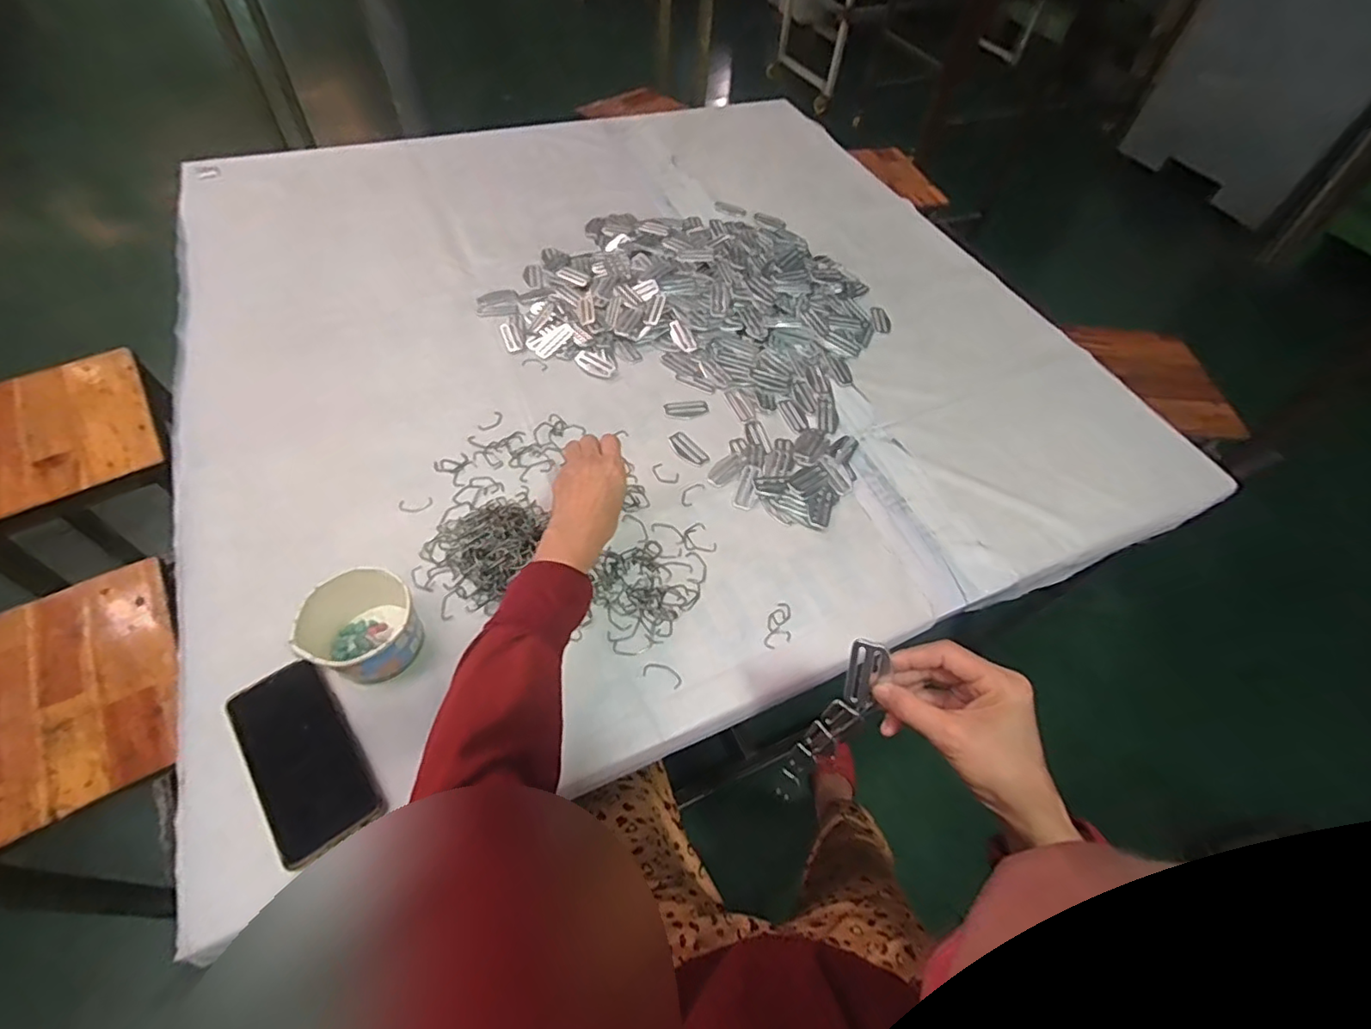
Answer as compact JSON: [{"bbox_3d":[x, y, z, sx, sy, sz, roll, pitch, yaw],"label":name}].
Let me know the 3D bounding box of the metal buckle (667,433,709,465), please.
[{"bbox_3d":[0.003,-0.084,0.752,0.029,0.004,0.060,-34,65,-26],"label":"metal buckle"}]

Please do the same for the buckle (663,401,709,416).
[{"bbox_3d":[0.002,-0.144,0.796,0.058,0.005,0.024,-5,56,-10],"label":"buckle"}]

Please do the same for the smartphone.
[{"bbox_3d":[-0.330,0.209,0.510,0.077,0.017,0.168,-31,64,-25],"label":"smartphone"}]

